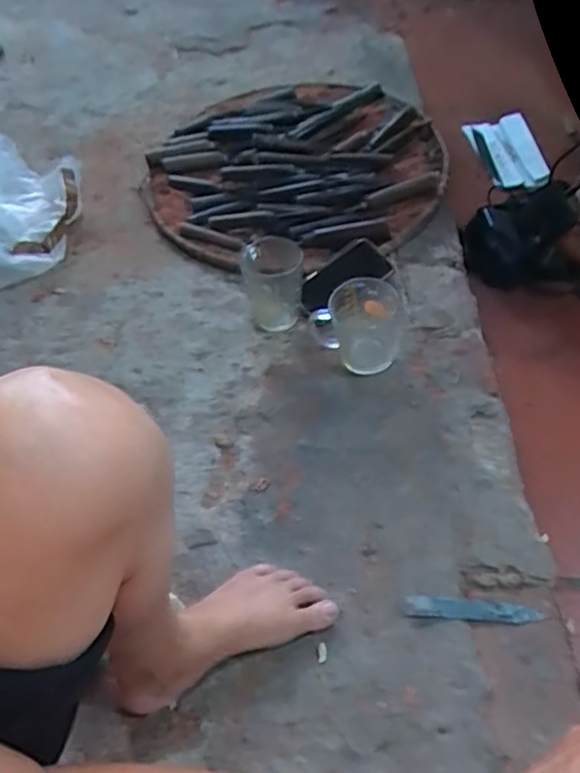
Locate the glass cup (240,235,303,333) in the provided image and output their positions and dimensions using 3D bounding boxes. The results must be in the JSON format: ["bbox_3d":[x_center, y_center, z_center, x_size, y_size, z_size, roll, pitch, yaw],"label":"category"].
[{"bbox_3d":[-0.026,-0.139,0.855,0.079,0.123,0.079,2,56,-3],"label":"glass cup"}]

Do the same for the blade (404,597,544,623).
[{"bbox_3d":[0.192,0.235,0.636,0.141,0.004,0.022,4,56,-1],"label":"blade"}]

